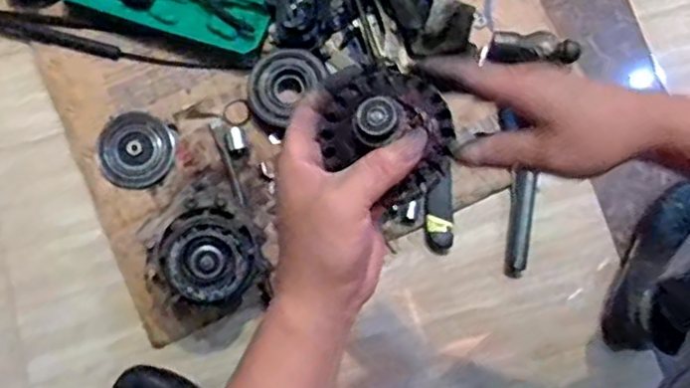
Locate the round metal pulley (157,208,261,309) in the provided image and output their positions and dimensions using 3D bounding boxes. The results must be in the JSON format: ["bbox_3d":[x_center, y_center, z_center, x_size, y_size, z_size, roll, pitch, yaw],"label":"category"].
[{"bbox_3d":[-0.157,0.068,0.759,0.107,0.040,0.099,41,80,7],"label":"round metal pulley"}]

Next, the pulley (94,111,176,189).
[{"bbox_3d":[-0.298,-0.063,0.965,0.106,0.017,0.106,2,78,-10],"label":"pulley"}]

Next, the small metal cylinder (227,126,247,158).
[{"bbox_3d":[-0.153,-0.071,0.955,0.022,0.019,0.042,-12,78,-3],"label":"small metal cylinder"}]

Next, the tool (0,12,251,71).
[{"bbox_3d":[-0.427,-0.235,1.000,0.564,0.016,0.037,12,78,2],"label":"tool"}]

